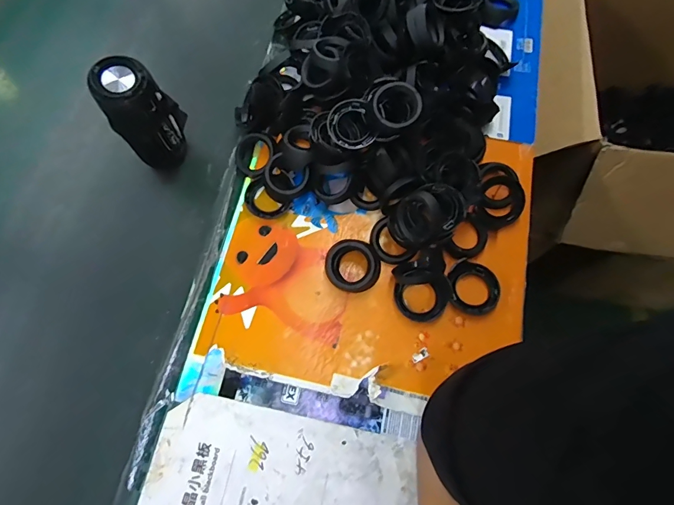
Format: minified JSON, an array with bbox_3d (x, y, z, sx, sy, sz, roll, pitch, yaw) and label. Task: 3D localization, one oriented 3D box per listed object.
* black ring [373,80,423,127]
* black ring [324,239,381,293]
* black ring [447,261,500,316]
[{"bbox_3d":[0.070,-0.170,0.447,0.055,0.014,0.053,0,71,0],"label":"black ring"},{"bbox_3d":[0.020,0.017,0.470,0.063,0.034,0.063,0,71,0],"label":"black ring"},{"bbox_3d":[0.166,0.042,0.471,0.057,0.014,0.064,-9,71,-3],"label":"black ring"}]

